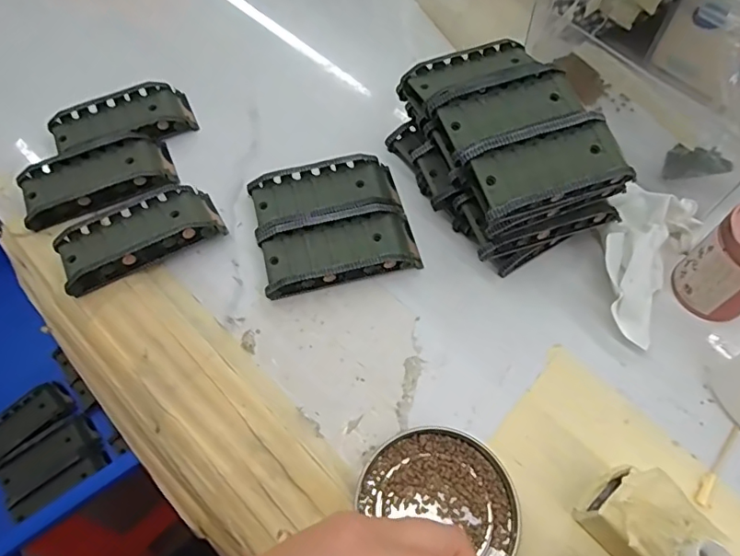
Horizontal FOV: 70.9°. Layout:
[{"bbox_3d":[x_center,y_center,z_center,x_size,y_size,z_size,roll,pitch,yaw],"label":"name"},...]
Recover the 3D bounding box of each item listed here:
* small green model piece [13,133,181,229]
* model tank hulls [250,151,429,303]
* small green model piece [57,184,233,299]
[{"bbox_3d":[-0.185,-0.068,0.355,0.096,0.015,0.053,-16,62,-10],"label":"small green model piece"},{"bbox_3d":[-0.024,-0.039,0.339,0.096,0.018,0.091,-12,62,-8],"label":"model tank hulls"},{"bbox_3d":[-0.146,-0.029,0.330,0.097,0.022,0.047,-26,65,-15],"label":"small green model piece"}]

